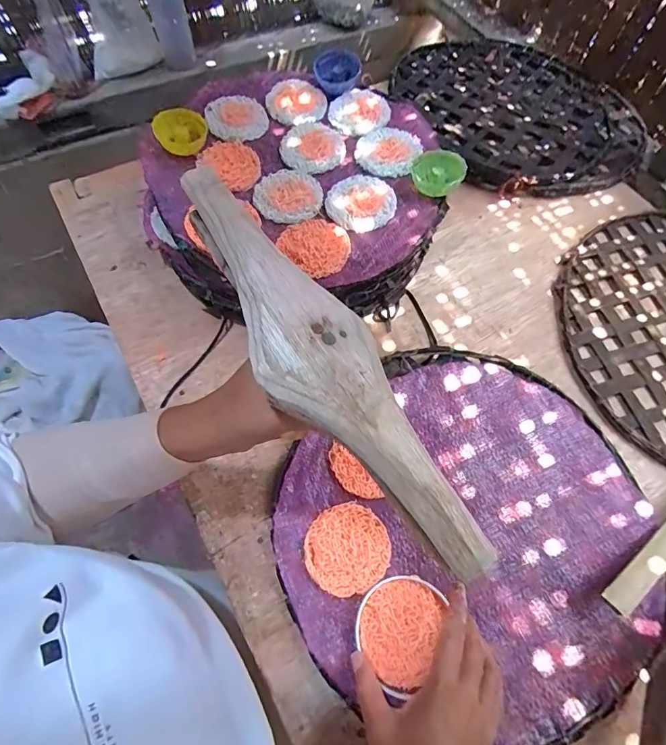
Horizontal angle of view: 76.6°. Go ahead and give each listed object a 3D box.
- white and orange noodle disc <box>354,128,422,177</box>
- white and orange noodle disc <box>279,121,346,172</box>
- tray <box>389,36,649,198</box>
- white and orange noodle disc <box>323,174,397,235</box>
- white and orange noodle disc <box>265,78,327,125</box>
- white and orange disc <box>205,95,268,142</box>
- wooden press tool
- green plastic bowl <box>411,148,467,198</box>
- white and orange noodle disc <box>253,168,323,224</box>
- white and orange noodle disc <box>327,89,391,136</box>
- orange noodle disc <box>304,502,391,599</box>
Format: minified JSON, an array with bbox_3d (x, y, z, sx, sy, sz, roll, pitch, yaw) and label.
[{"bbox_3d":[0.069,-0.280,0.526,0.078,0.012,0.077,1,64,-2],"label":"white and orange noodle disc"},{"bbox_3d":[-0.026,-0.286,0.533,0.077,0.008,0.087,-3,64,-3],"label":"white and orange noodle disc"},{"bbox_3d":[0.316,-0.445,0.689,0.390,0.034,0.396,1,64,-2],"label":"tray"},{"bbox_3d":[0.033,-0.199,0.490,0.081,0.004,0.083,1,64,-2],"label":"white and orange noodle disc"},{"bbox_3d":[-0.048,-0.369,0.568,0.076,0.011,0.085,-1,64,-2],"label":"white and orange noodle disc"},{"bbox_3d":[-0.124,-0.332,0.546,0.075,0.015,0.070,1,64,-2],"label":"white and orange disc"},{"bbox_3d":[-0.012,-0.013,0.238,0.062,0.032,0.272,-31,74,-16],"label":"wooden press tool"},{"bbox_3d":[0.125,-0.233,0.494,0.060,0.018,0.060,-7,72,22],"label":"green plastic bowl"},{"bbox_3d":[-0.053,-0.210,0.493,0.077,0.007,0.084,1,64,-2],"label":"white and orange noodle disc"},{"bbox_3d":[0.035,-0.348,0.559,0.079,0.009,0.076,1,64,-2],"label":"white and orange noodle disc"},{"bbox_3d":[0.013,0.163,0.389,0.076,0.014,0.073,1,64,-2],"label":"orange noodle disc"}]

